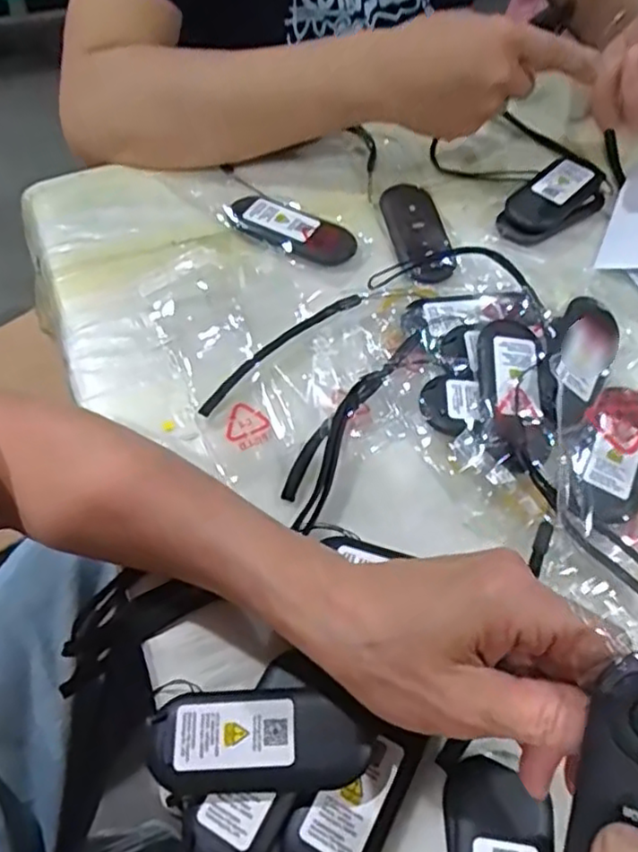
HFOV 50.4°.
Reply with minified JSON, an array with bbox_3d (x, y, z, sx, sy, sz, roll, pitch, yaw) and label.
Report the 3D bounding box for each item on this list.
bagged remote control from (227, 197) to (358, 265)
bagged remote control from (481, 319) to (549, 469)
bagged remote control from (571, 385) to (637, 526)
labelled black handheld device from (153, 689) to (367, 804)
[{"bbox_3d":[-0.021,-0.135,0.466,0.094,0.011,0.038,17,58,8],"label":"bagged remote control"},{"bbox_3d":[0.110,-0.020,0.380,0.032,0.012,0.093,3,57,0],"label":"bagged remote control"},{"bbox_3d":[0.165,0.014,0.378,0.044,0.017,0.091,27,60,14],"label":"bagged remote control"},{"bbox_3d":[-0.026,0.134,0.288,0.089,0.017,0.040,-1,57,-3],"label":"labelled black handheld device"}]

